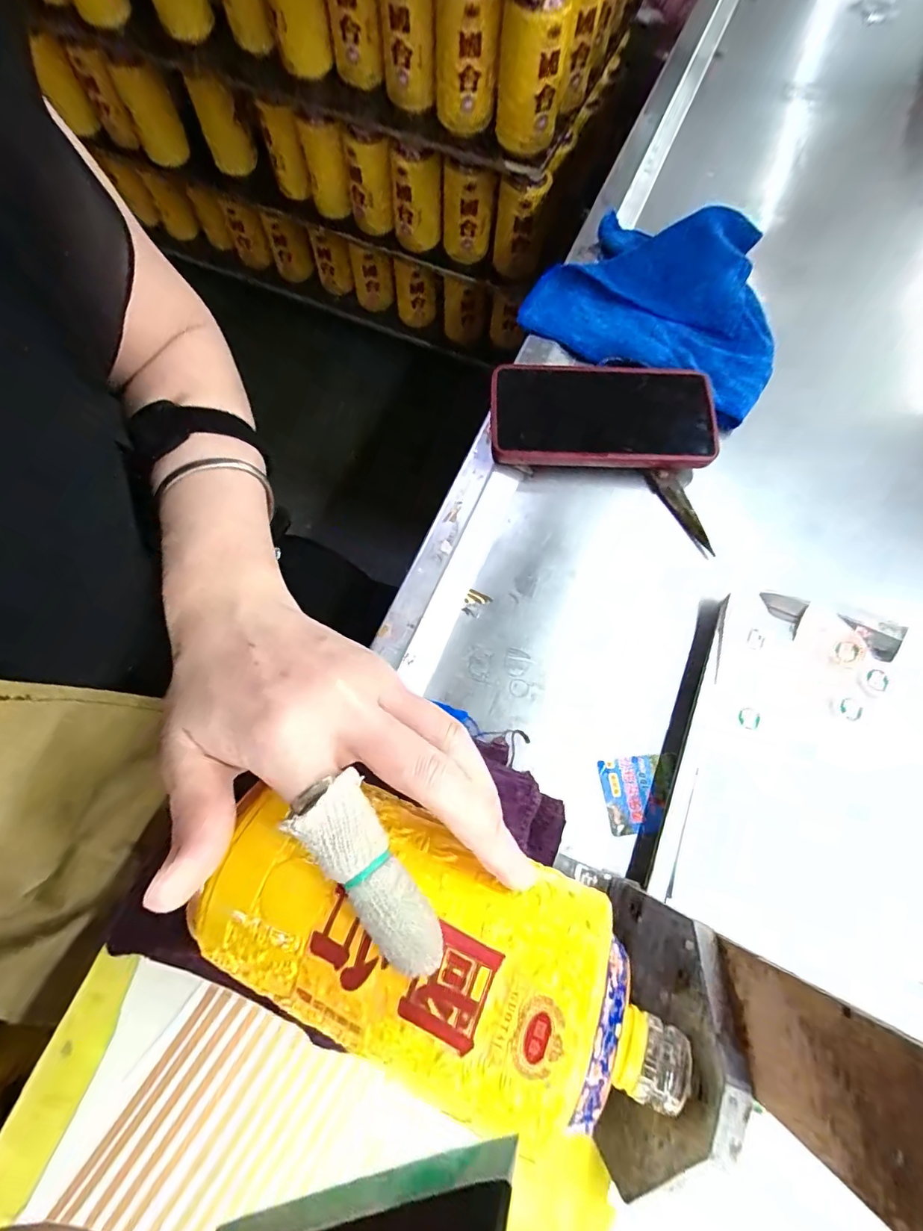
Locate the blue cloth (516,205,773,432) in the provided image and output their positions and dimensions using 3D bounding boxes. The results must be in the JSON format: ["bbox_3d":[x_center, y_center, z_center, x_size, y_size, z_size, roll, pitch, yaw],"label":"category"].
[{"bbox_3d":[0.173,-0.269,0.423,0.203,0.035,0.176,25,72,7],"label":"blue cloth"}]

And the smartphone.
[{"bbox_3d":[0.108,-0.154,0.385,0.170,0.016,0.086,0,71,-2],"label":"smartphone"}]

